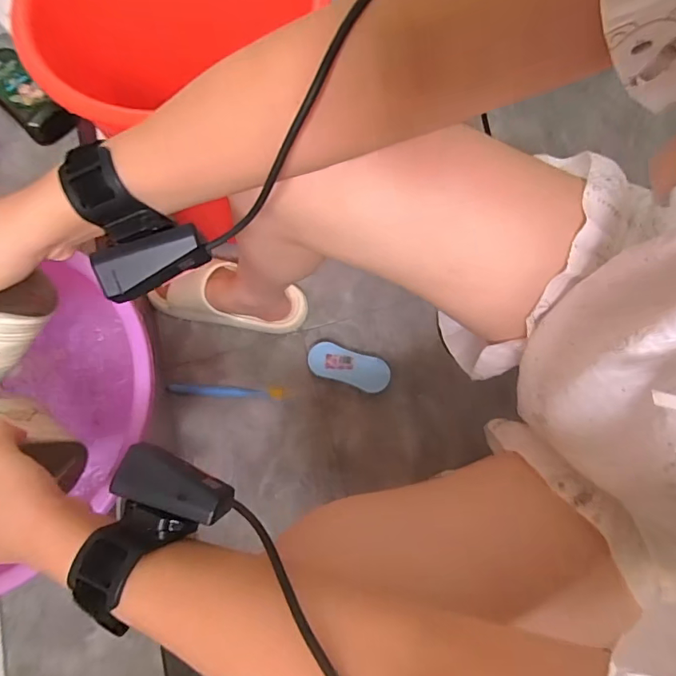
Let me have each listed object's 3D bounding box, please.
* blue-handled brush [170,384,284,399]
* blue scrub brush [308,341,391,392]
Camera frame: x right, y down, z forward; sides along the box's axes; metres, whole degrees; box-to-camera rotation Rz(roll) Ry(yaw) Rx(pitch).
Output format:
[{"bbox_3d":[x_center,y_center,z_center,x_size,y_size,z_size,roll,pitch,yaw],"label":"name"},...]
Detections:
[{"bbox_3d":[-0.178,0.084,0.739,0.181,0.010,0.020,1,74,2],"label":"blue-handled brush"},{"bbox_3d":[0.017,0.048,0.733,0.126,0.033,0.050,17,75,6],"label":"blue scrub brush"}]

